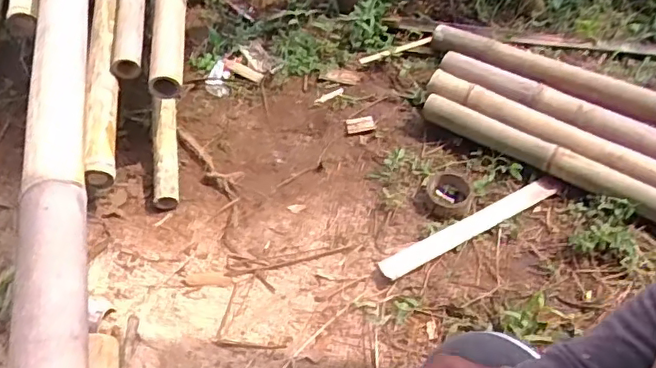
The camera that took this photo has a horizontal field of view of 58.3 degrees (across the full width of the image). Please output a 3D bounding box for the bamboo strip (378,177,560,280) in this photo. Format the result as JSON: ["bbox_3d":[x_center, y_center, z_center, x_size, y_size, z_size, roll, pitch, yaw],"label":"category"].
[{"bbox_3d":[0.248,0.073,1.012,0.358,0.018,0.036,-24,48,-19],"label":"bamboo strip"}]

